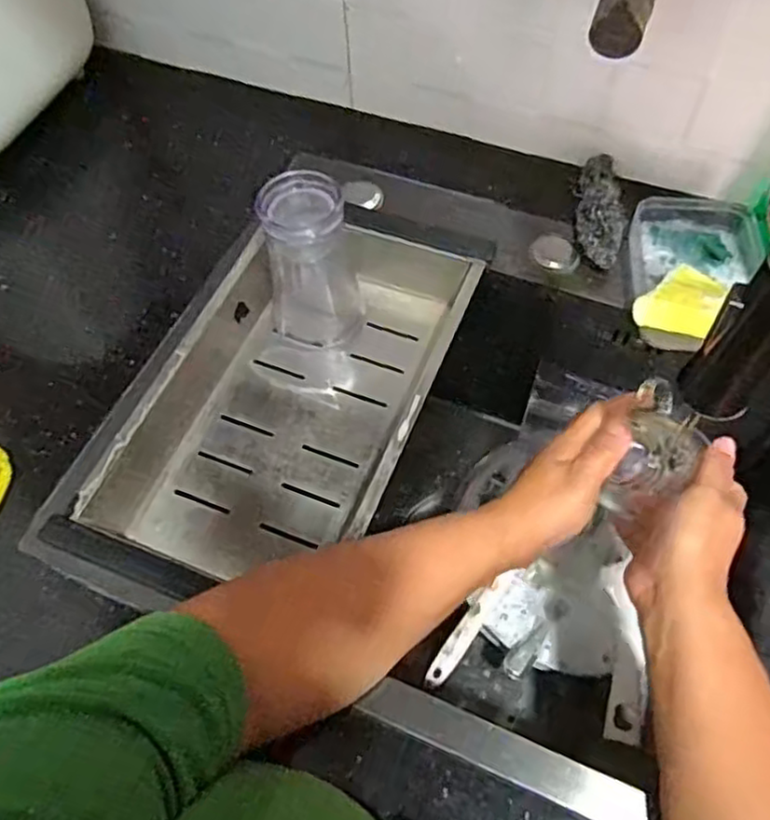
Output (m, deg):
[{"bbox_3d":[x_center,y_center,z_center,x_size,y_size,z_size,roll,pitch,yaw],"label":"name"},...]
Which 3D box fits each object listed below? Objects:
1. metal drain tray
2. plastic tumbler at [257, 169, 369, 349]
[{"bbox_3d":[-0.061,-0.020,0.550,0.191,0.061,0.322,19,61,13],"label":"metal drain tray"},{"bbox_3d":[-0.058,-0.118,0.558,0.073,0.134,0.065,-6,59,-2],"label":"plastic tumbler"}]

